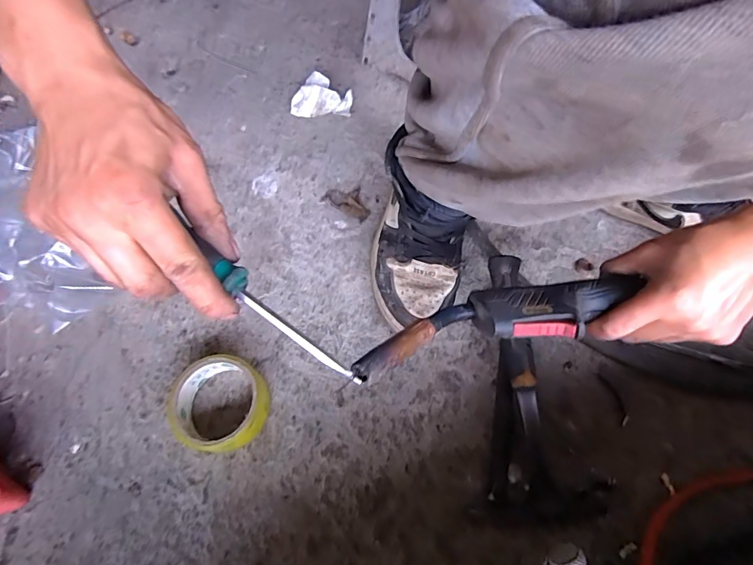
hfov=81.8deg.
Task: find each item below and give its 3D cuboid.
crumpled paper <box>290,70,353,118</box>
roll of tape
[{"bbox_3d":[-0.083,-0.278,0.656,0.090,0.046,0.047,1,65,0],"label":"crumpled paper"},{"bbox_3d":[-0.167,0.128,0.463,0.099,0.040,0.095,0,65,0],"label":"roll of tape"}]

